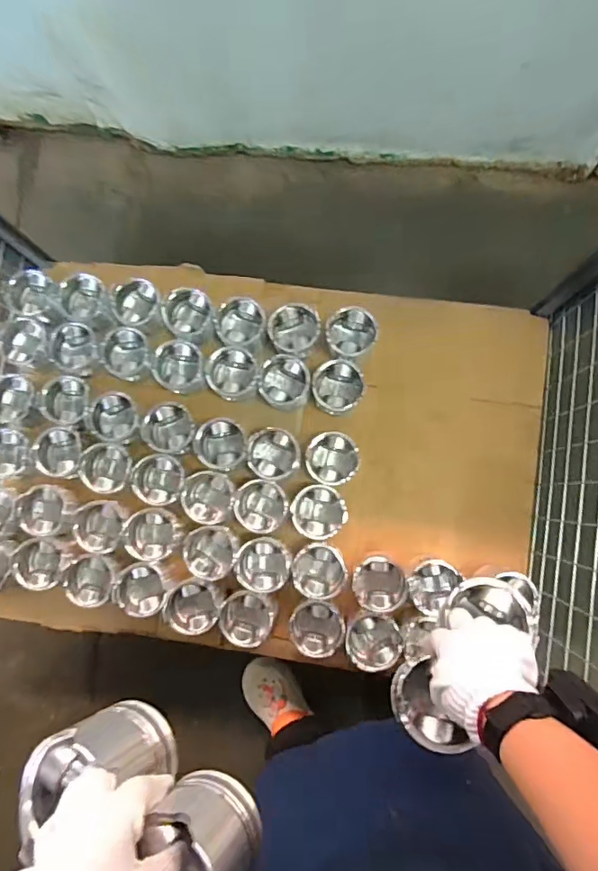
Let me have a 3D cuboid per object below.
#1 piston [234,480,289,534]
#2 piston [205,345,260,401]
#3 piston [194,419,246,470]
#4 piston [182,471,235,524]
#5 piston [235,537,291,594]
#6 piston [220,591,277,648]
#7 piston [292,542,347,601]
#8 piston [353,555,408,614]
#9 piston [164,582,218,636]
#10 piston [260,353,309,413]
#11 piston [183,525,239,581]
[{"bbox_3d":[-0.064,0.124,0.891,0.090,0.055,0.089,0,84,4],"label":"piston"},{"bbox_3d":[-0.118,-0.111,0.923,0.091,0.086,0.086,0,84,4],"label":"piston"},{"bbox_3d":[-0.135,0.018,0.908,0.088,0.069,0.089,0,84,4],"label":"piston"},{"bbox_3d":[-0.155,0.110,0.900,0.084,0.076,0.090,0,84,4],"label":"piston"},{"bbox_3d":[-0.059,0.223,0.879,0.092,0.073,0.090,0,84,4],"label":"piston"},{"bbox_3d":[-0.085,0.315,0.875,0.087,0.060,0.085,0,84,4],"label":"piston"},{"bbox_3d":[0.036,0.235,0.883,0.097,0.059,0.093,44,88,7],"label":"piston"},{"bbox_3d":[0.137,0.252,0.868,0.086,0.061,0.086,0,84,4],"label":"piston"},{"bbox_3d":[-0.177,0.298,0.901,0.088,0.111,0.085,0,84,4],"label":"piston"},{"bbox_3d":[-0.024,-0.091,0.939,0.092,0.085,0.099,0,84,4],"label":"piston"},{"bbox_3d":[-0.151,0.204,0.890,0.089,0.060,0.086,0,84,4],"label":"piston"}]

